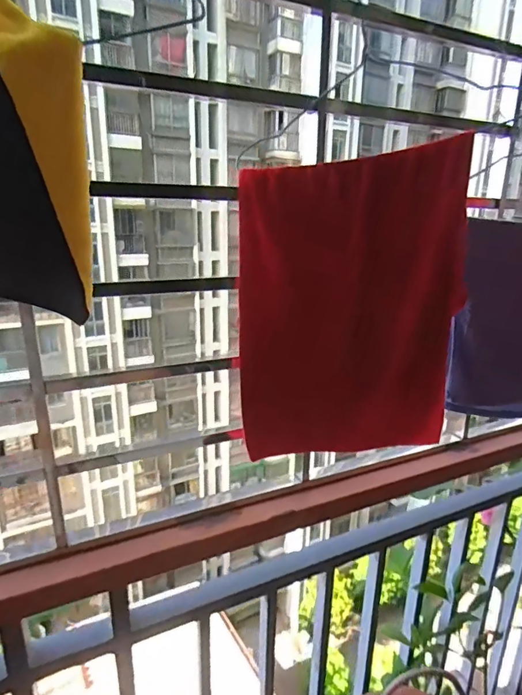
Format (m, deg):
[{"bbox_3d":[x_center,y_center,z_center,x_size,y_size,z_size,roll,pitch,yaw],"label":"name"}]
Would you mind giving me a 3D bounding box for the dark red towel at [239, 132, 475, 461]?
[{"bbox_3d":[0.127,-0.049,0.616,0.319,0.403,0.017,-5,14,1],"label":"dark red towel"}]

